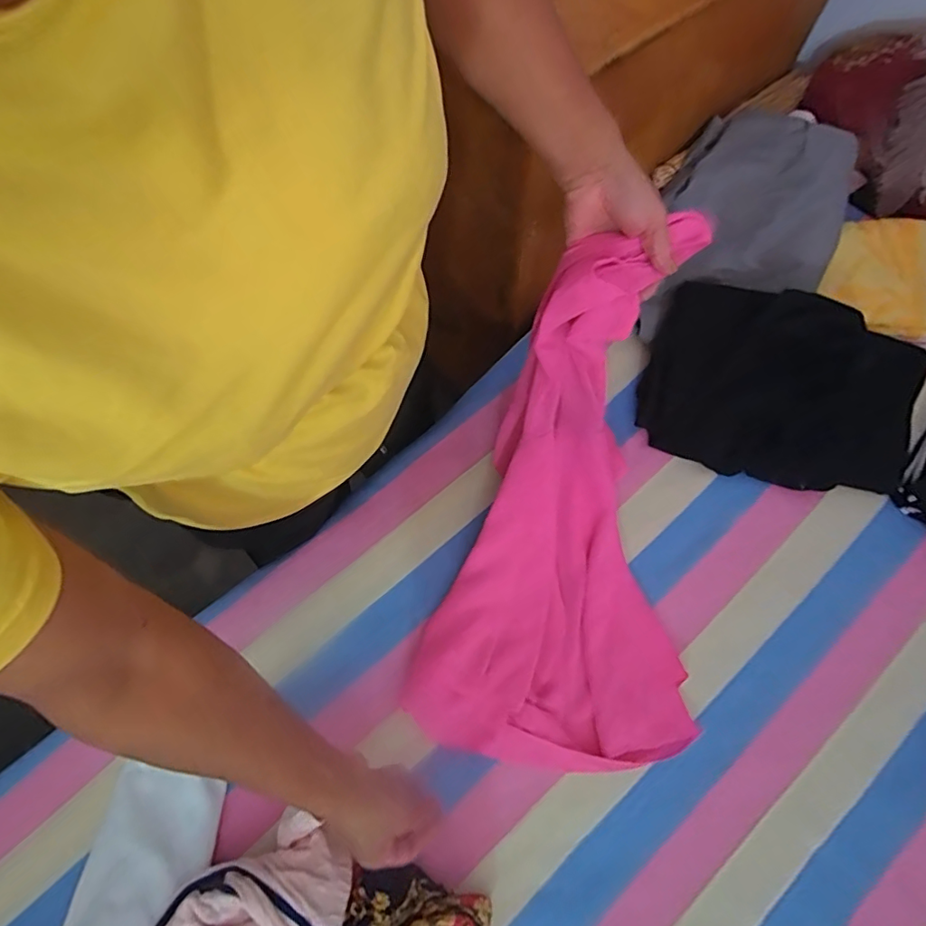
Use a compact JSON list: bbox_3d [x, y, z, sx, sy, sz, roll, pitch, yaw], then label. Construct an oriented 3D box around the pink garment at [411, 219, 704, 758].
[{"bbox_3d":[0.105,0.048,0.536,0.282,0.125,0.519,4,103,2],"label":"pink garment"}]

